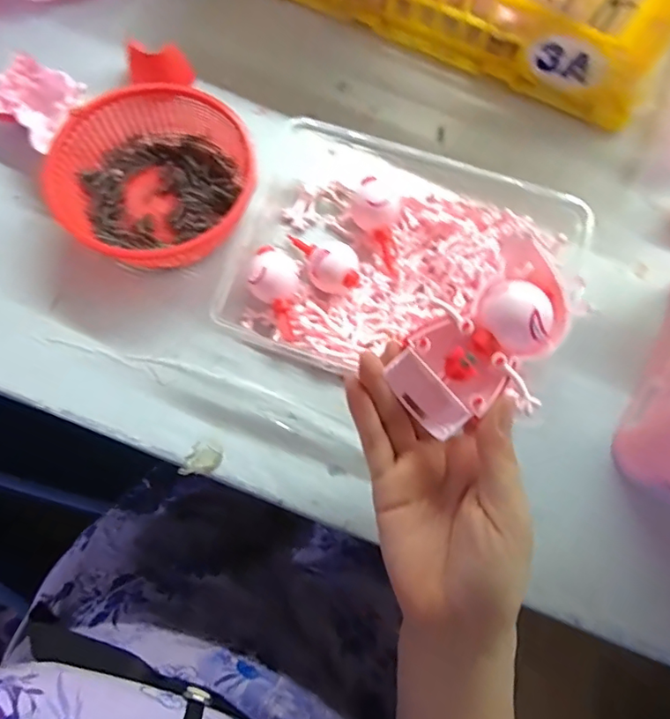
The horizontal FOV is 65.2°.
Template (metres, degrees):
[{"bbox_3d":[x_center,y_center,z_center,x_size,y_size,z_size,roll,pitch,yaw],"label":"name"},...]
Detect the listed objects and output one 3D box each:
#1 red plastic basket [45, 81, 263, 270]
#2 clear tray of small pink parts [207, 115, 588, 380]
[{"bbox_3d":[-0.124,-0.128,0.369,0.132,0.040,0.130,1,72,-3],"label":"red plastic basket"},{"bbox_3d":[0.047,-0.069,0.370,0.222,0.054,0.170,21,72,4],"label":"clear tray of small pink parts"}]

